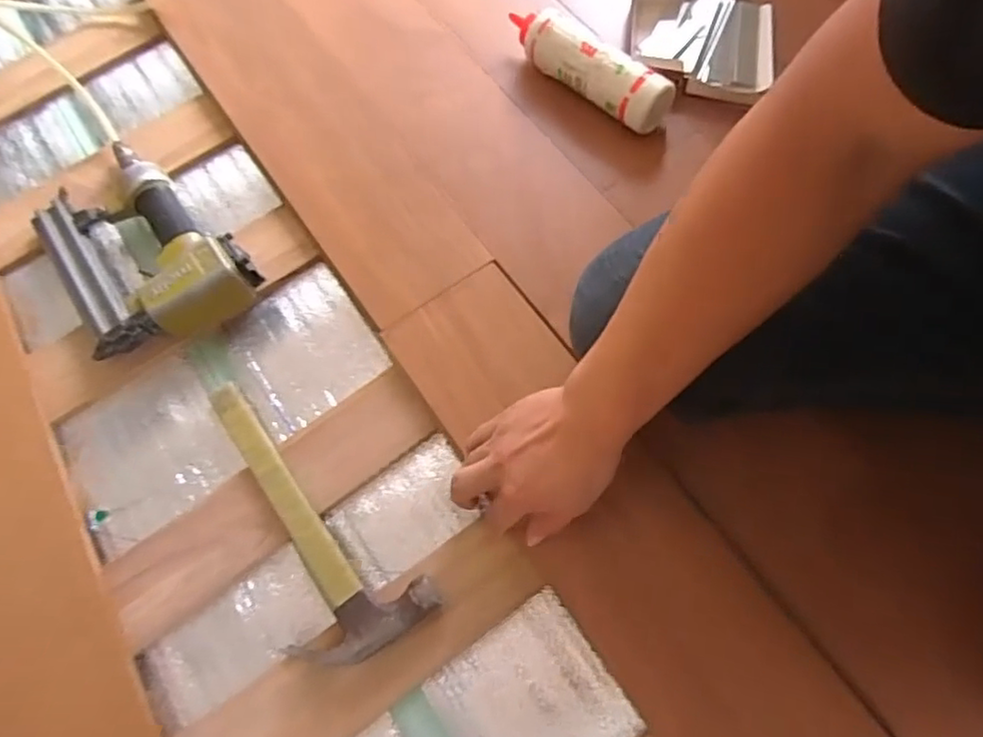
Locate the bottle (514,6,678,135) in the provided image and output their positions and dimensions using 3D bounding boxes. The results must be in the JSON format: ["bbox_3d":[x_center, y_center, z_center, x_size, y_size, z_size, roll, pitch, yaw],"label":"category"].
[{"bbox_3d":[0.105,-0.333,0.706,0.216,0.052,0.059,42,76,17],"label":"bottle"}]

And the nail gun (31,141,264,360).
[{"bbox_3d":[-0.376,-0.137,0.679,0.167,0.071,0.250,-34,70,-11],"label":"nail gun"}]

